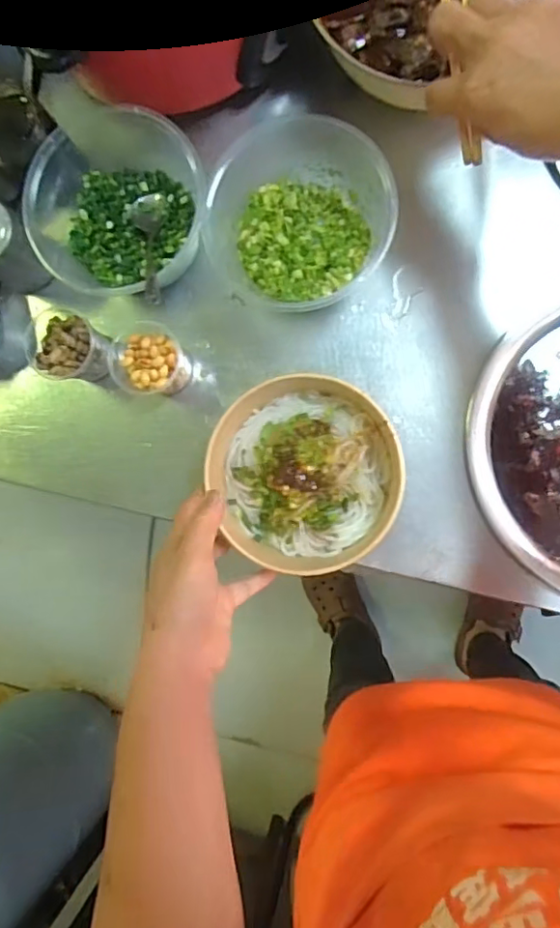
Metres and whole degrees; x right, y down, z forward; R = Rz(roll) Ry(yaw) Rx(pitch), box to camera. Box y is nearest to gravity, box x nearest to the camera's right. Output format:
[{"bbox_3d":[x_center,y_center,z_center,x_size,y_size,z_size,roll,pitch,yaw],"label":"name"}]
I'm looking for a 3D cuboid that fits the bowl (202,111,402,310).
[{"bbox_3d":[0.011,-0.191,0.448,0.137,0.073,0.132,0,90,8],"label":"bowl"}]

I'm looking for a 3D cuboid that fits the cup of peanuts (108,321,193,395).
[{"bbox_3d":[-0.104,-0.086,0.483,0.057,0.049,0.060,-13,88,8],"label":"cup of peanuts"}]

